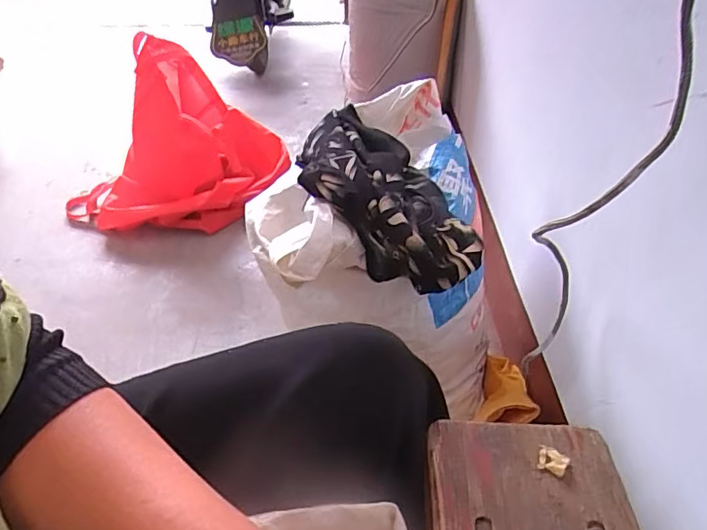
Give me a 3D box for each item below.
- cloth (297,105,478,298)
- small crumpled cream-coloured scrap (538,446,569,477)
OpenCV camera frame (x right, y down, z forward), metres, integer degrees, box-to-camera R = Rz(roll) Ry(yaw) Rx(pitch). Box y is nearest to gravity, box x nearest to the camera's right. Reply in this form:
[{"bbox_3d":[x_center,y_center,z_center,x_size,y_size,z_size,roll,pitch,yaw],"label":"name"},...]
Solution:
[{"bbox_3d":[0.021,-0.110,0.726,0.186,0.088,0.386,-11,39,-13],"label":"cloth"},{"bbox_3d":[0.146,0.144,0.394,0.021,0.005,0.018,17,41,21],"label":"small crumpled cream-coloured scrap"}]

